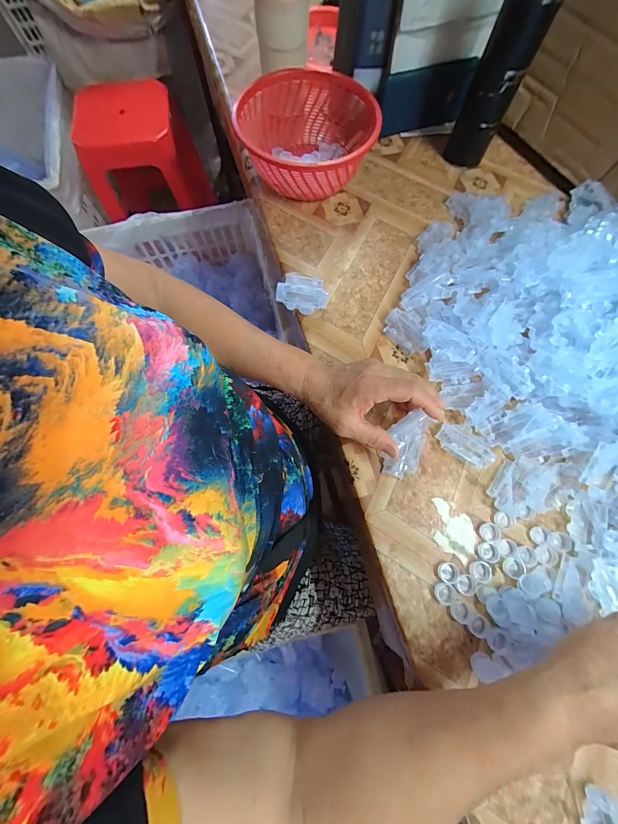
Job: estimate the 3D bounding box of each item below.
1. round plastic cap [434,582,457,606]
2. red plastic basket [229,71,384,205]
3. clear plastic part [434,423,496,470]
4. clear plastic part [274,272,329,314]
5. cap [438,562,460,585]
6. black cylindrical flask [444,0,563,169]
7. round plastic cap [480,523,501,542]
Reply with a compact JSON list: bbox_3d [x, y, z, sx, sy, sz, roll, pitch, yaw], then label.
[{"bbox_3d":[0.144,0.193,0.321,0.020,0.007,0.020,0,73,1],"label":"round plastic cap"},{"bbox_3d":[-0.002,-0.421,0.467,0.197,0.082,0.232,7,73,3],"label":"red plastic basket"},{"bbox_3d":[0.188,0.039,0.363,0.067,0.017,0.042,34,77,10],"label":"clear plastic part"},{"bbox_3d":[-0.009,-0.159,0.415,0.068,0.030,0.040,13,74,5],"label":"clear plastic part"},{"bbox_3d":[0.151,0.174,0.329,0.022,0.006,0.020,0,73,1],"label":"cap"},{"bbox_3d":[0.264,-0.468,0.412,0.068,0.221,0.063,25,75,8],"label":"black cylindrical flask"},{"bbox_3d":[0.205,0.136,0.341,0.022,0.004,0.019,7,73,3],"label":"round plastic cap"}]

